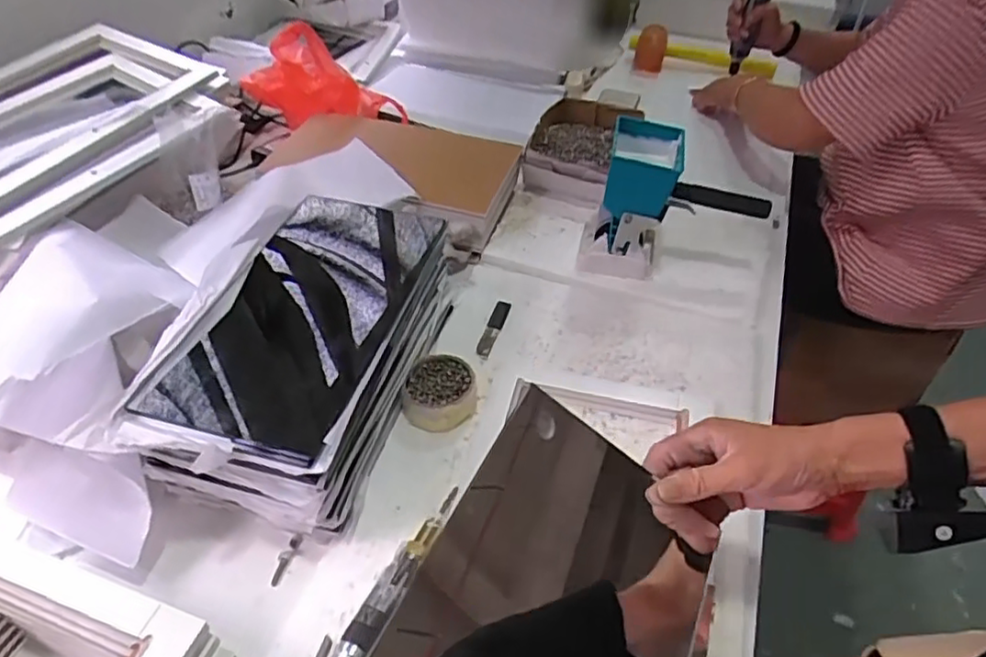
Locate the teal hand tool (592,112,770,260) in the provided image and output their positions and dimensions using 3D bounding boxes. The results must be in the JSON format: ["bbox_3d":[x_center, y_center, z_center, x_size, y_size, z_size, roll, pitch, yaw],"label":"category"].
[{"bbox_3d":[0.260,-0.183,0.900,0.208,0.162,0.117,4,45,4],"label":"teal hand tool"}]

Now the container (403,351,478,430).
[{"bbox_3d":[-0.060,0.073,0.760,0.082,0.029,0.091,5,45,5],"label":"container"}]

